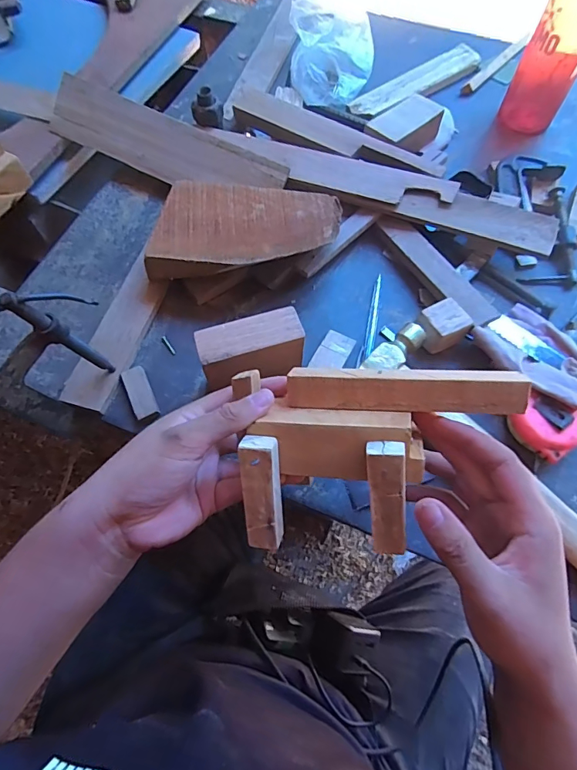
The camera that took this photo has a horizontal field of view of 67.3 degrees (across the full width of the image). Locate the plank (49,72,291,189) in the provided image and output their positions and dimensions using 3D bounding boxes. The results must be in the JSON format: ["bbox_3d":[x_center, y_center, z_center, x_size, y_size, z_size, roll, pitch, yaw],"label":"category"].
[{"bbox_3d":[-0.153,-0.289,0.529,0.309,0.014,0.070,27,107,7],"label":"plank"}]

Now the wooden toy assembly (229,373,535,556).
[{"bbox_3d":[0.050,0.048,0.281,0.184,0.065,0.110,0,60,14],"label":"wooden toy assembly"}]

